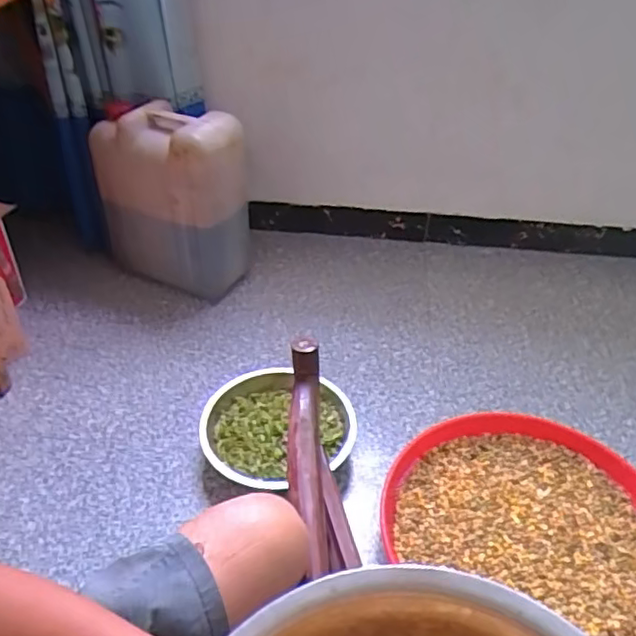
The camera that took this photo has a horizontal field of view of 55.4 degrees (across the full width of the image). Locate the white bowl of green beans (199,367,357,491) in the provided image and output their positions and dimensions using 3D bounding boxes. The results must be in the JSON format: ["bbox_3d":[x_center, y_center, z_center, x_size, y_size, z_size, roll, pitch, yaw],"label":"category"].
[{"bbox_3d":[-0.080,0.198,1.116,0.269,0.063,0.248,1,39,-1],"label":"white bowl of green beans"}]

